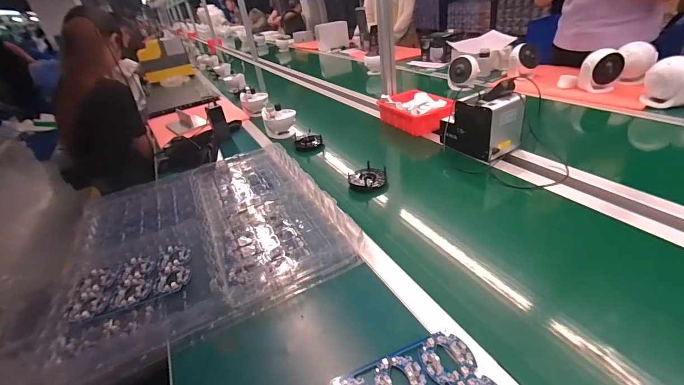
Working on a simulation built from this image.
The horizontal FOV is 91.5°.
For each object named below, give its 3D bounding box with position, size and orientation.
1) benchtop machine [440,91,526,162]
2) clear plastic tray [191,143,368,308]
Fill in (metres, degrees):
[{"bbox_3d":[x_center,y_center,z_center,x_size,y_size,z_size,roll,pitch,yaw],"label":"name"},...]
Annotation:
[{"bbox_3d":[0.366,-0.180,0.887,0.108,0.149,0.175,-25,33,-24],"label":"benchtop machine"},{"bbox_3d":[-0.194,0.025,0.792,0.266,0.049,0.566,-22,32,-18],"label":"clear plastic tray"}]

